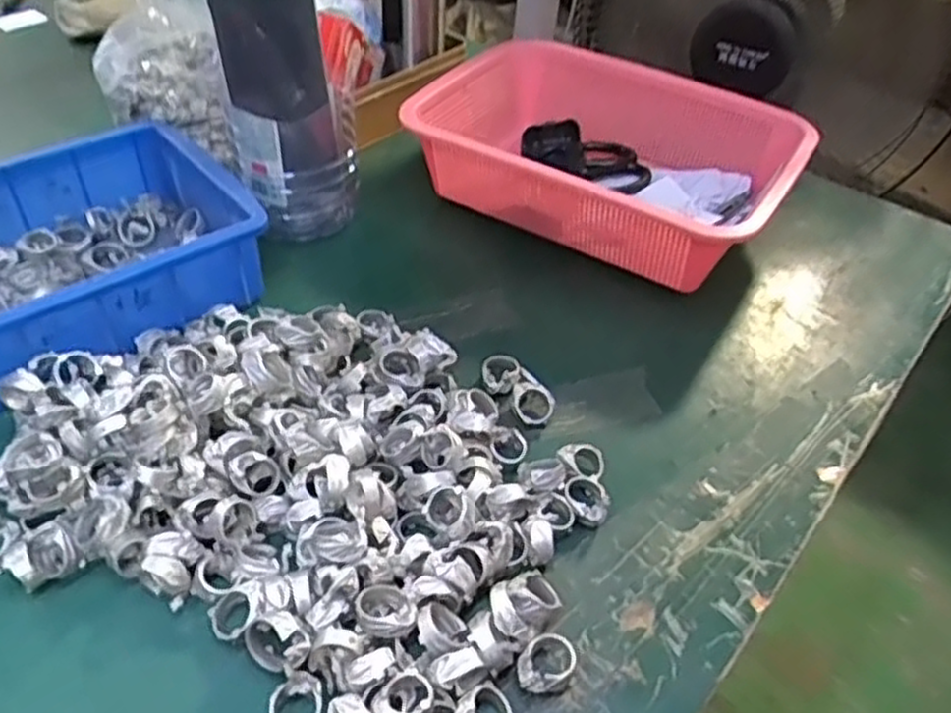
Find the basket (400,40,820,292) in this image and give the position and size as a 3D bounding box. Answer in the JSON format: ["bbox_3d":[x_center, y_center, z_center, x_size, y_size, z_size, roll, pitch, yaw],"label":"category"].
[{"bbox_3d":[0.120,-0.171,0.664,0.300,0.091,0.227,26,48,23],"label":"basket"}]

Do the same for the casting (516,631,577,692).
[{"bbox_3d":[0.034,0.150,0.371,0.023,0.013,0.030,32,50,27],"label":"casting"}]

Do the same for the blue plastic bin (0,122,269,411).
[{"bbox_3d":[-0.288,-0.064,0.530,0.236,0.077,0.176,-32,53,-31],"label":"blue plastic bin"}]

